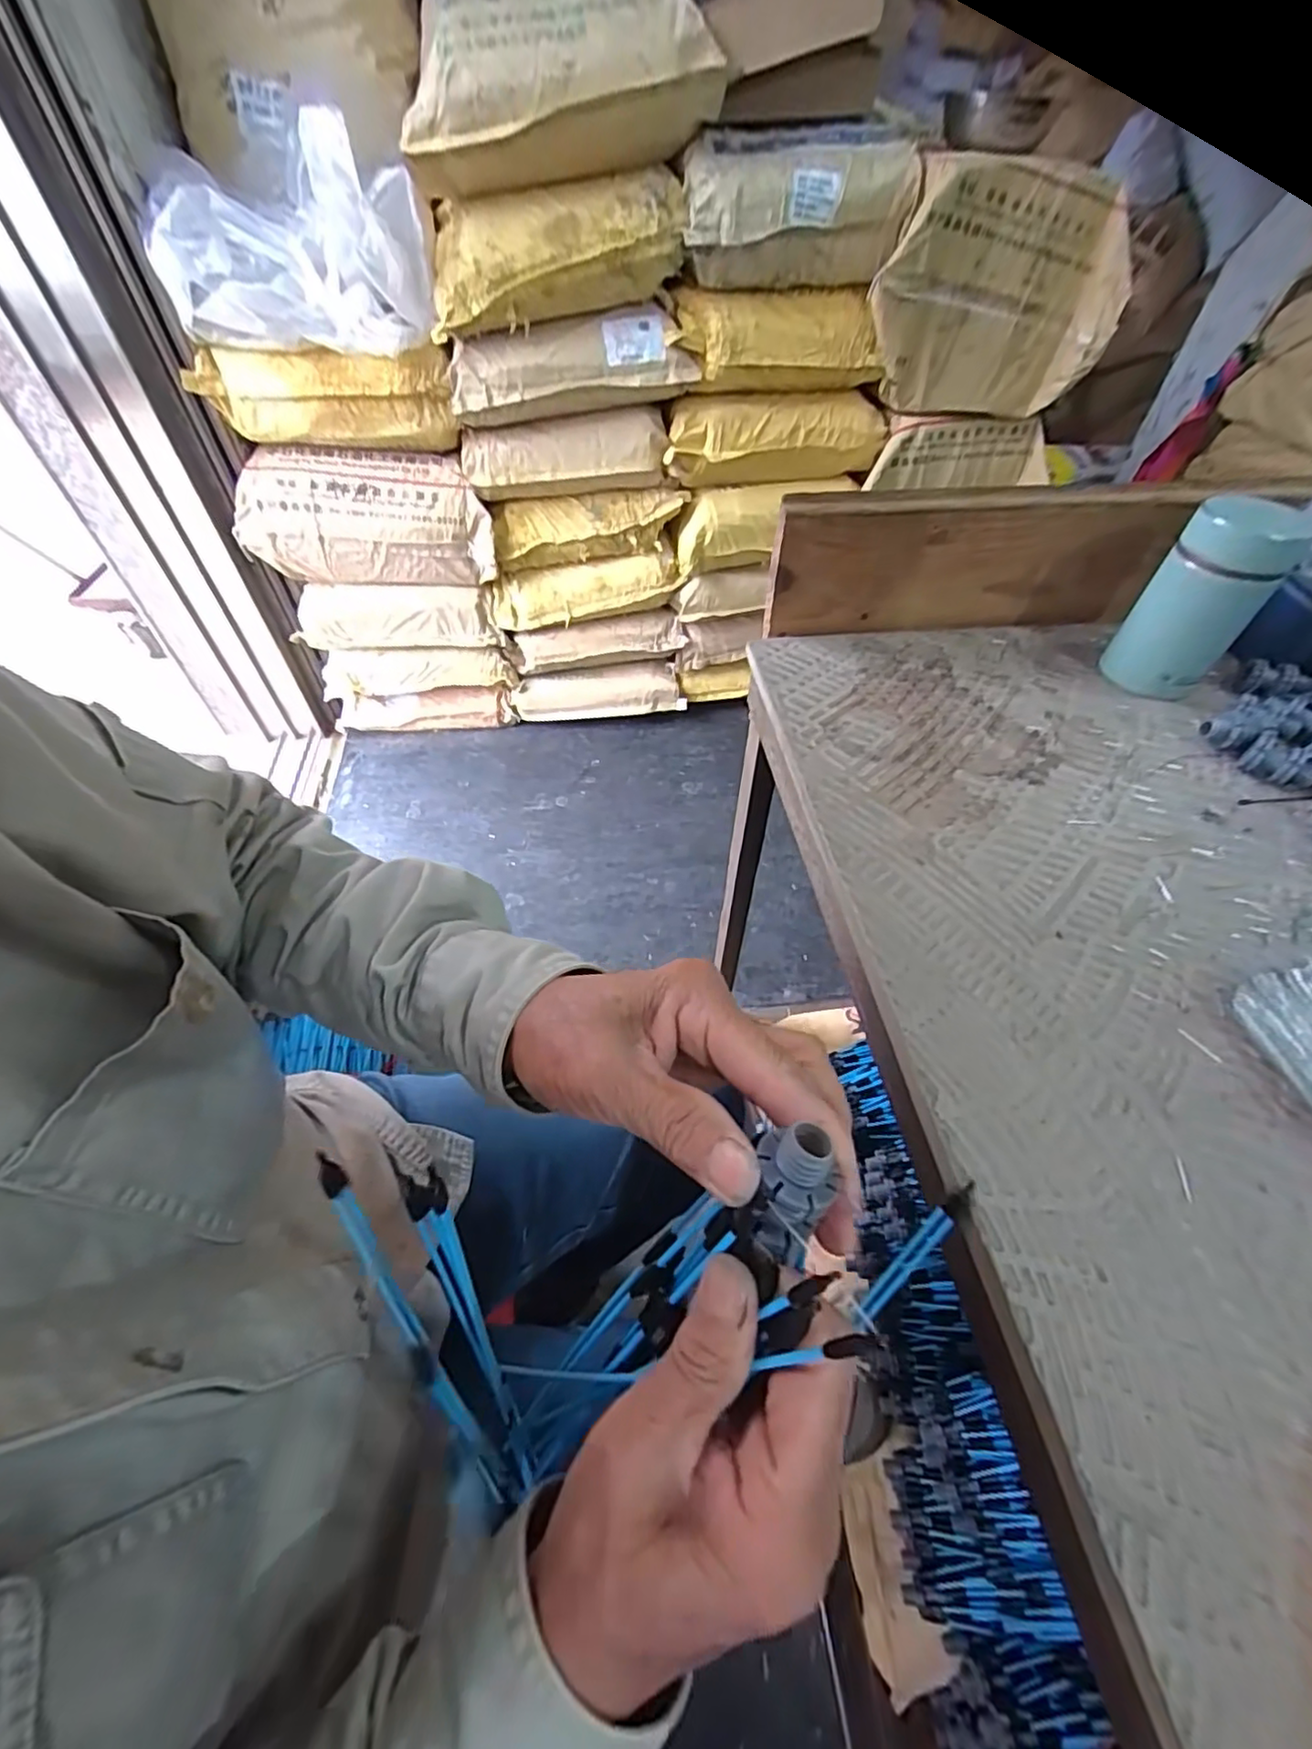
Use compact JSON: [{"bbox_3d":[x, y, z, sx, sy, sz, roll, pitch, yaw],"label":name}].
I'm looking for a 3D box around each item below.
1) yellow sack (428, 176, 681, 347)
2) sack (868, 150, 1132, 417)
[{"bbox_3d":[-0.171,-1.045,1.054,0.421,0.170,0.207,-5,52,-4],"label":"yellow sack"},{"bbox_3d":[0.585,-1.009,1.097,0.415,0.324,0.151,-8,53,-6],"label":"sack"}]

